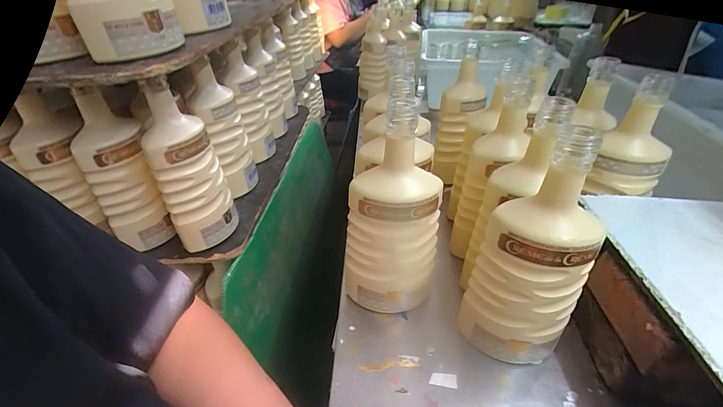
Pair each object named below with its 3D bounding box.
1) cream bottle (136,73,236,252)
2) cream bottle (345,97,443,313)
[{"bbox_3d":[-0.229,-0.041,0.467,0.074,0.216,0.062,-12,37,-11],"label":"cream bottle"},{"bbox_3d":[0.037,0.022,0.399,0.079,0.248,0.086,29,44,36],"label":"cream bottle"}]

